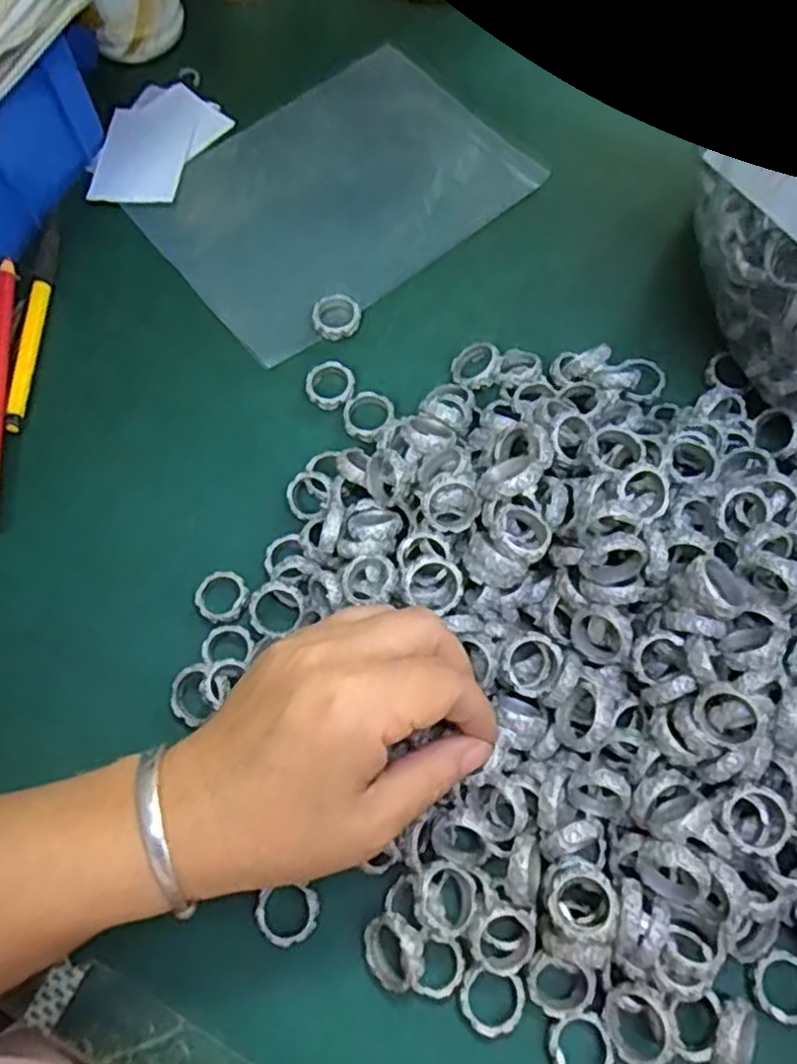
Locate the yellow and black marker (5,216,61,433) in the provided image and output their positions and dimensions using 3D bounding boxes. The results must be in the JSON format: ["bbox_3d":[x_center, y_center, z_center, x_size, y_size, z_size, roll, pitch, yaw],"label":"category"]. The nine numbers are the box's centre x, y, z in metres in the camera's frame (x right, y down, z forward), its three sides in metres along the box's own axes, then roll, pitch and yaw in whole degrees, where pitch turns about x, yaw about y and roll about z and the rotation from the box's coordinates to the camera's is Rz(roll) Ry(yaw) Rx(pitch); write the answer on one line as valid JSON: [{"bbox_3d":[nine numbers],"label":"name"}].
[{"bbox_3d":[-0.194,-0.113,0.398,0.008,0.006,0.129,0,68,2],"label":"yellow and black marker"}]

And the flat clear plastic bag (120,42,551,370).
[{"bbox_3d":[-0.039,-0.197,0.429,0.196,0.008,0.151,-37,72,-12],"label":"flat clear plastic bag"}]

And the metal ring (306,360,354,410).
[{"bbox_3d":[-0.035,-0.075,0.380,0.024,0.006,0.025,-1,68,2],"label":"metal ring"}]

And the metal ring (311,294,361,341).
[{"bbox_3d":[-0.033,-0.114,0.395,0.025,0.008,0.026,-1,68,2],"label":"metal ring"}]

